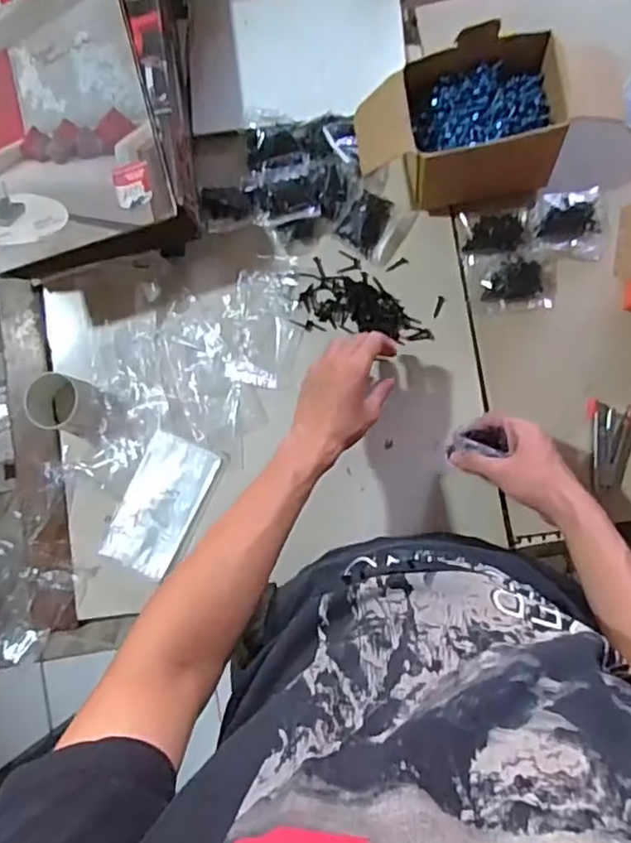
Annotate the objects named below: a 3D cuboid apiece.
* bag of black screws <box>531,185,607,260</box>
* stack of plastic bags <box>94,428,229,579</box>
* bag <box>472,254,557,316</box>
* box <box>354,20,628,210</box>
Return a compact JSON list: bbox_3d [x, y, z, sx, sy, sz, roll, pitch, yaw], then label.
[{"bbox_3d":[0.267,-0.209,0.665,0.072,0.018,0.070,5,86,7],"label":"bag of black screws"},{"bbox_3d":[-0.169,0.093,0.697,0.085,0.007,0.152,27,89,8],"label":"stack of plastic bags"},{"bbox_3d":[0.211,-0.146,0.670,0.086,0.019,0.058,-2,85,7],"label":"bag"},{"bbox_3d":[0.167,-0.304,0.647,0.243,0.099,0.128,-7,85,6],"label":"box"}]

